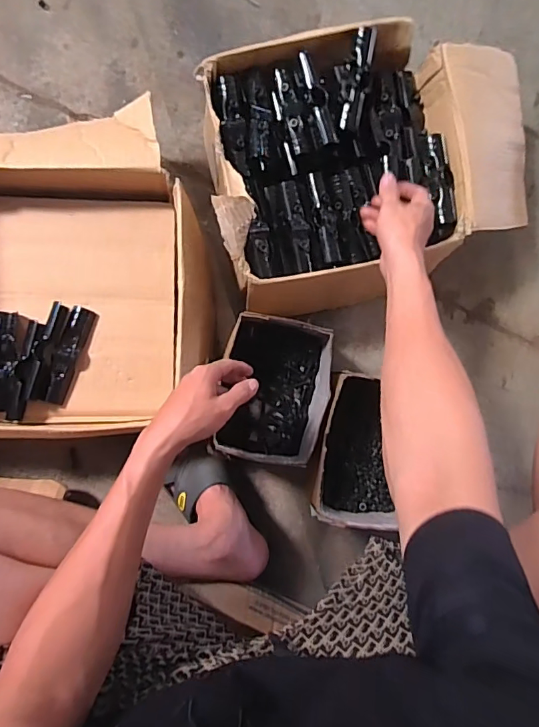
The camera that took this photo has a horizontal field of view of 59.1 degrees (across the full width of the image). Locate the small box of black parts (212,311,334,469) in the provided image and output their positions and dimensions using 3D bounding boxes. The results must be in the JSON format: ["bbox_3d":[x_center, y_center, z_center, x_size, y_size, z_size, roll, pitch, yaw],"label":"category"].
[{"bbox_3d":[0.009,0.039,0.691,0.146,0.091,0.195,11,88,-5],"label":"small box of black parts"}]

